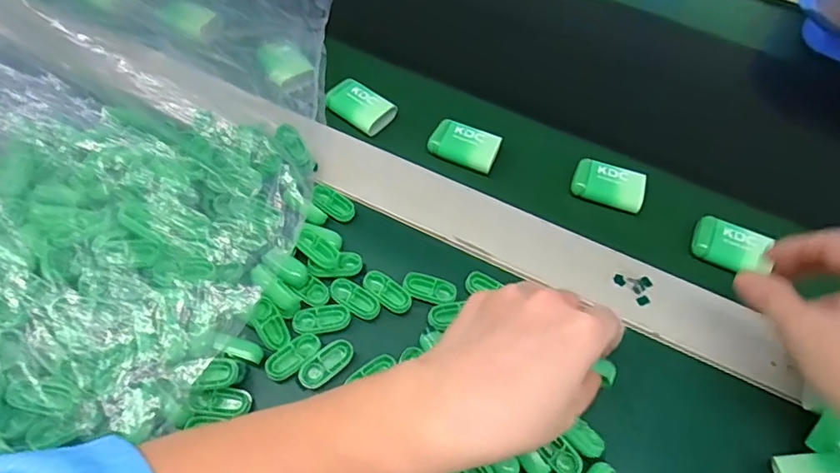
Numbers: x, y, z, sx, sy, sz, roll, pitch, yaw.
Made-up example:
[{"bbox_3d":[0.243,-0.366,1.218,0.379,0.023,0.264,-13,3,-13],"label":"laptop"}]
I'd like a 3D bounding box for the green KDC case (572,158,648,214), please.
[{"bbox_3d":[0.142,-0.040,0.404,0.051,0.009,0.034,20,59,8],"label":"green KDC case"}]

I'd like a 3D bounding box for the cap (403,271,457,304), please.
[{"bbox_3d":[0.006,0.033,0.342,0.033,0.005,0.016,18,58,6],"label":"cap"}]

